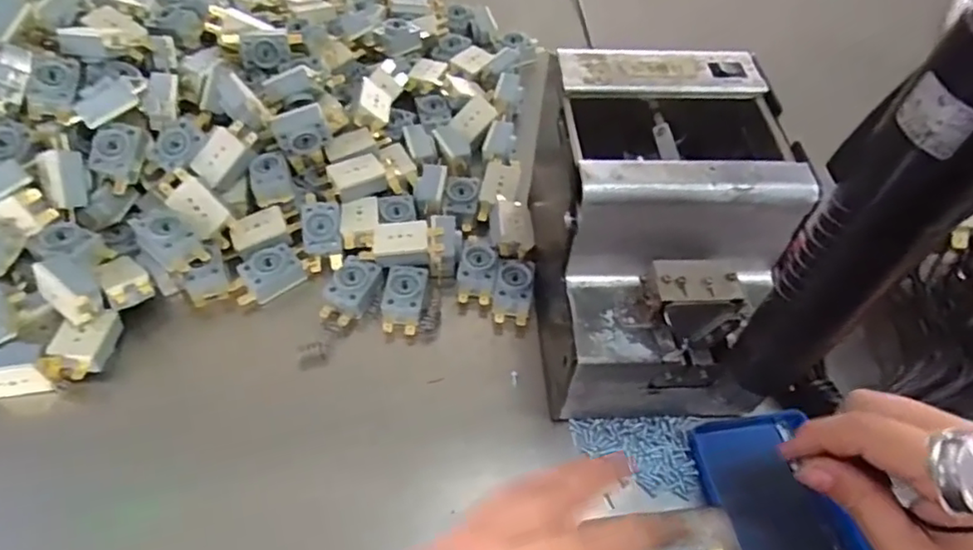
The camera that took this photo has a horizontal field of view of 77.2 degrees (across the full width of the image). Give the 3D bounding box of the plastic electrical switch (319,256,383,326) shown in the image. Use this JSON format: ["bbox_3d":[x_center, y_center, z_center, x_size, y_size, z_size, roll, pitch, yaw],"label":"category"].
[{"bbox_3d":[-0.092,0.010,0.412,0.027,0.014,0.045,20,57,11],"label":"plastic electrical switch"}]

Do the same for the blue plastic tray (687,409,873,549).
[{"bbox_3d":[0.167,0.135,0.342,0.068,0.023,0.114,-9,63,-9],"label":"blue plastic tray"}]

